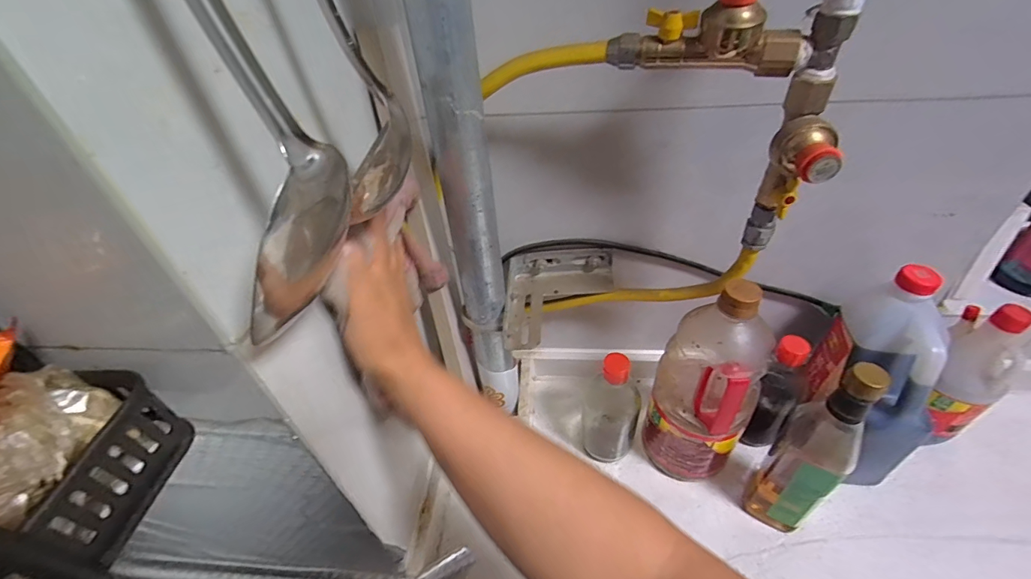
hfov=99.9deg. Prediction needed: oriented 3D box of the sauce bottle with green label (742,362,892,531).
[{"bbox_3d":[0.300,0.170,0.442,0.060,0.247,0.065,-32,49,-26],"label":"sauce bottle with green label"}]

